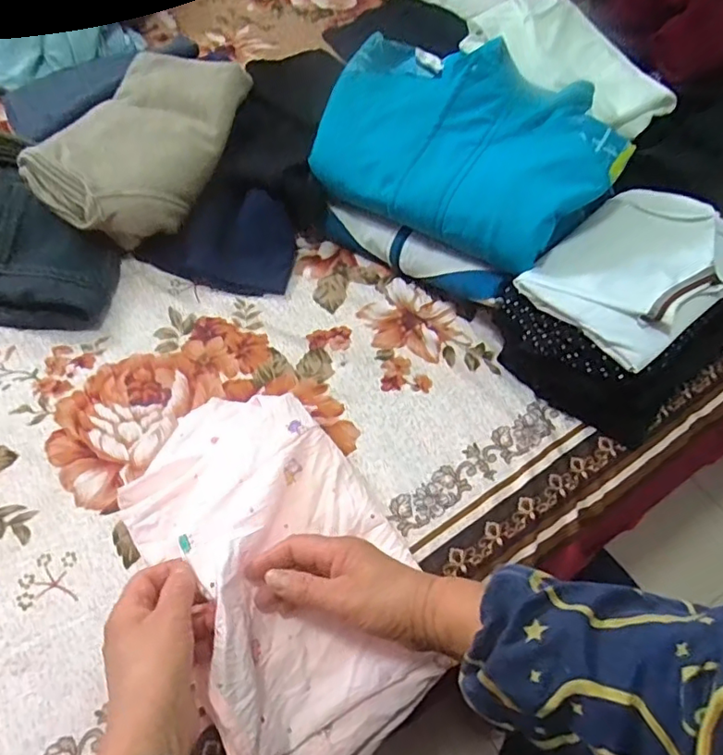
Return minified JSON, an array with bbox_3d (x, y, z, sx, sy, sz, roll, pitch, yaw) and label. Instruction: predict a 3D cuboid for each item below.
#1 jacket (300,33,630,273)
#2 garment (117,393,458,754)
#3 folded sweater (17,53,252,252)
[{"bbox_3d":[0.111,-0.258,0.612,0.315,0.100,0.209,34,63,18],"label":"jacket"},{"bbox_3d":[-0.065,0.137,0.447,0.179,0.080,0.299,-29,63,-18],"label":"garment"},{"bbox_3d":[-0.261,-0.272,0.685,0.163,0.107,0.257,21,60,11],"label":"folded sweater"}]

